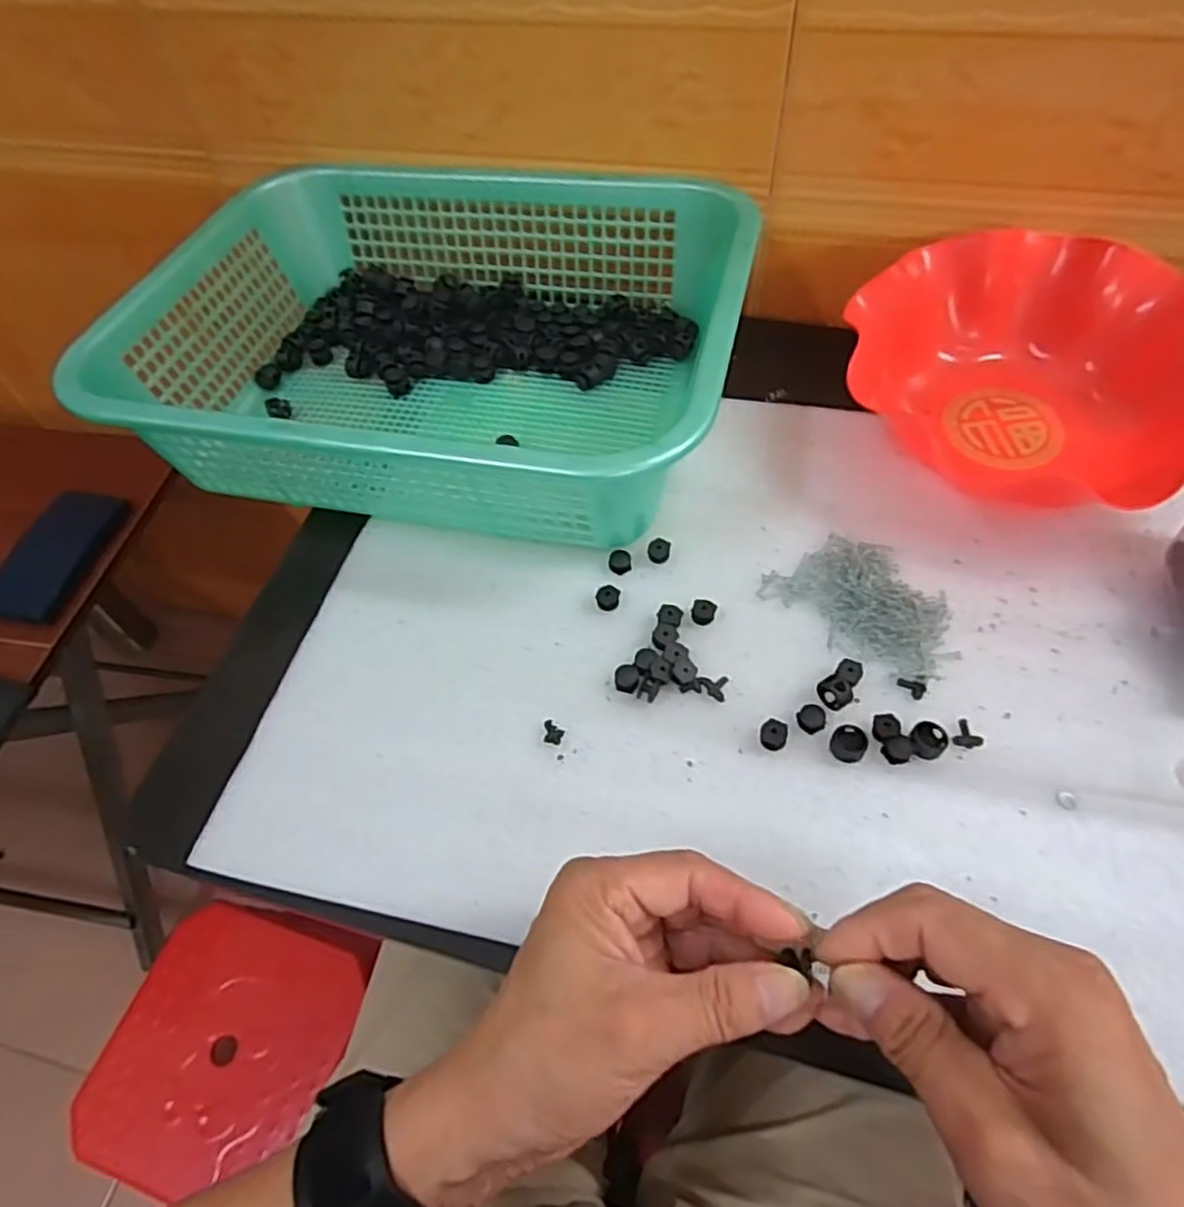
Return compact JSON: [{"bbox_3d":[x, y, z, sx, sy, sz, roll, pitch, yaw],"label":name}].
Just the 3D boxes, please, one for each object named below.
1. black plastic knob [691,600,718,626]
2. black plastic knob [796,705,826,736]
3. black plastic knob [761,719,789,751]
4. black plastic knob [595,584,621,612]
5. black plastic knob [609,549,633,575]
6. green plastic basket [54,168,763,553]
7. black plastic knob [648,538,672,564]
[{"bbox_3d":[0.063,0.005,0.409,0.012,0.006,0.014,23,61,17],"label":"black plastic knob"},{"bbox_3d":[0.112,0.059,0.371,0.013,0.007,0.014,-1,57,2],"label":"black plastic knob"},{"bbox_3d":[0.091,0.067,0.367,0.013,0.010,0.013,-2,57,3],"label":"black plastic knob"},{"bbox_3d":[0.009,-0.003,0.419,0.013,0.008,0.013,1,57,4],"label":"black plastic knob"},{"bbox_3d":[0.017,-0.025,0.434,0.013,0.006,0.014,-4,57,0],"label":"black plastic knob"},{"bbox_3d":[-0.101,-0.181,0.487,0.387,0.097,0.287,8,58,9],"label":"green plastic basket"},{"bbox_3d":[0.040,-0.032,0.436,0.012,0.008,0.014,23,61,17],"label":"black plastic knob"}]

